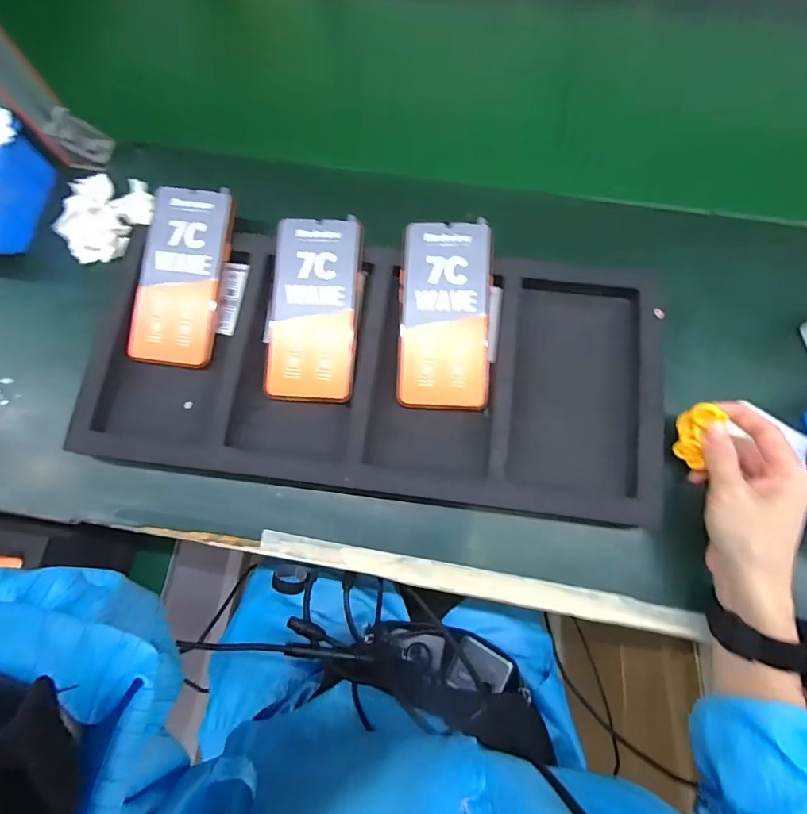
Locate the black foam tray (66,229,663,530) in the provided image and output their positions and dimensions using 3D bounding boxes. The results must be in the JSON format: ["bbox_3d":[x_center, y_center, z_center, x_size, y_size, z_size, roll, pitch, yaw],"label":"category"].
[{"bbox_3d":[-0.028,-0.038,0.416,0.483,0.032,0.223,7,74,3],"label":"black foam tray"}]

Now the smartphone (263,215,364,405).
[{"bbox_3d":[-0.078,-0.086,0.419,0.079,0.007,0.162,5,87,2],"label":"smartphone"}]

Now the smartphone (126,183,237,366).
[{"bbox_3d":[-0.204,-0.120,0.434,0.080,0.009,0.162,9,88,3],"label":"smartphone"}]

